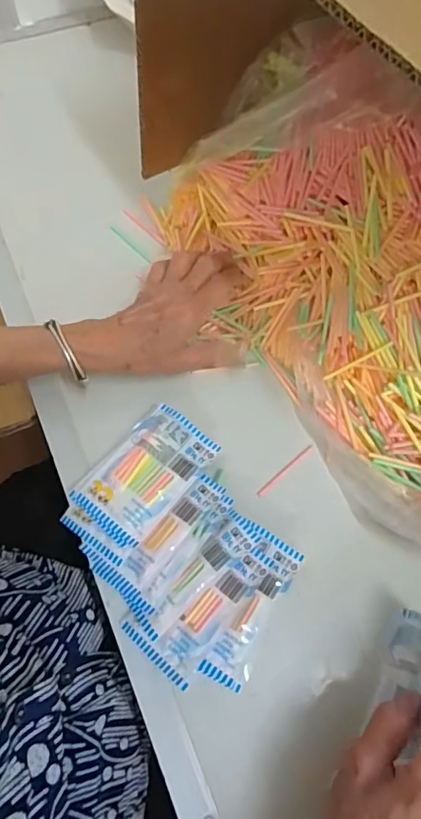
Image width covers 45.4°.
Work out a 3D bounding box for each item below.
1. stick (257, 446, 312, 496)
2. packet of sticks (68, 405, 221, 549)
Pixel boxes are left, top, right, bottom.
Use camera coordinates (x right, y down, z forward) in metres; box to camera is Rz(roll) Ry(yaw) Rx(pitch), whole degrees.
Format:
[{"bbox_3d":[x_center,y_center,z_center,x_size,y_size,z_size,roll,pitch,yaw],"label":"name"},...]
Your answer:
[{"bbox_3d":[0.062,0.051,0.420,0.061,0.005,0.004,-39,74,-15],"label":"stick"},{"bbox_3d":[-0.050,0.051,0.400,0.066,0.020,0.105,39,72,13],"label":"packet of sticks"}]

